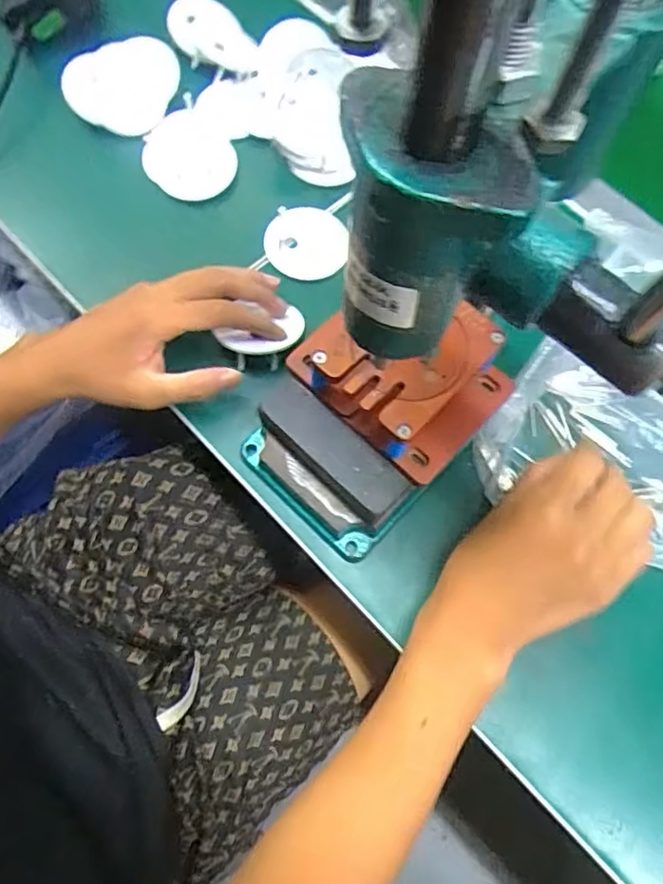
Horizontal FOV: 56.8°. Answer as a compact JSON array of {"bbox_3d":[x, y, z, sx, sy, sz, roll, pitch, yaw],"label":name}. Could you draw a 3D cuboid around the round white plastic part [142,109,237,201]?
[{"bbox_3d":[-0.113,-0.228,0.490,0.066,0.014,0.075,-38,74,-14],"label":"round white plastic part"}]

